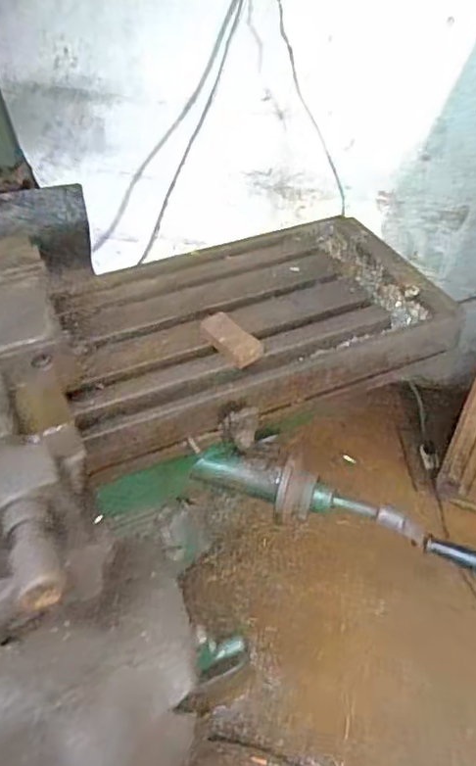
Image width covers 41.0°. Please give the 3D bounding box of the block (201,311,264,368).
[{"bbox_3d":[-0.008,-0.050,0.698,0.032,0.021,0.080,-27,50,-25],"label":"block"}]

